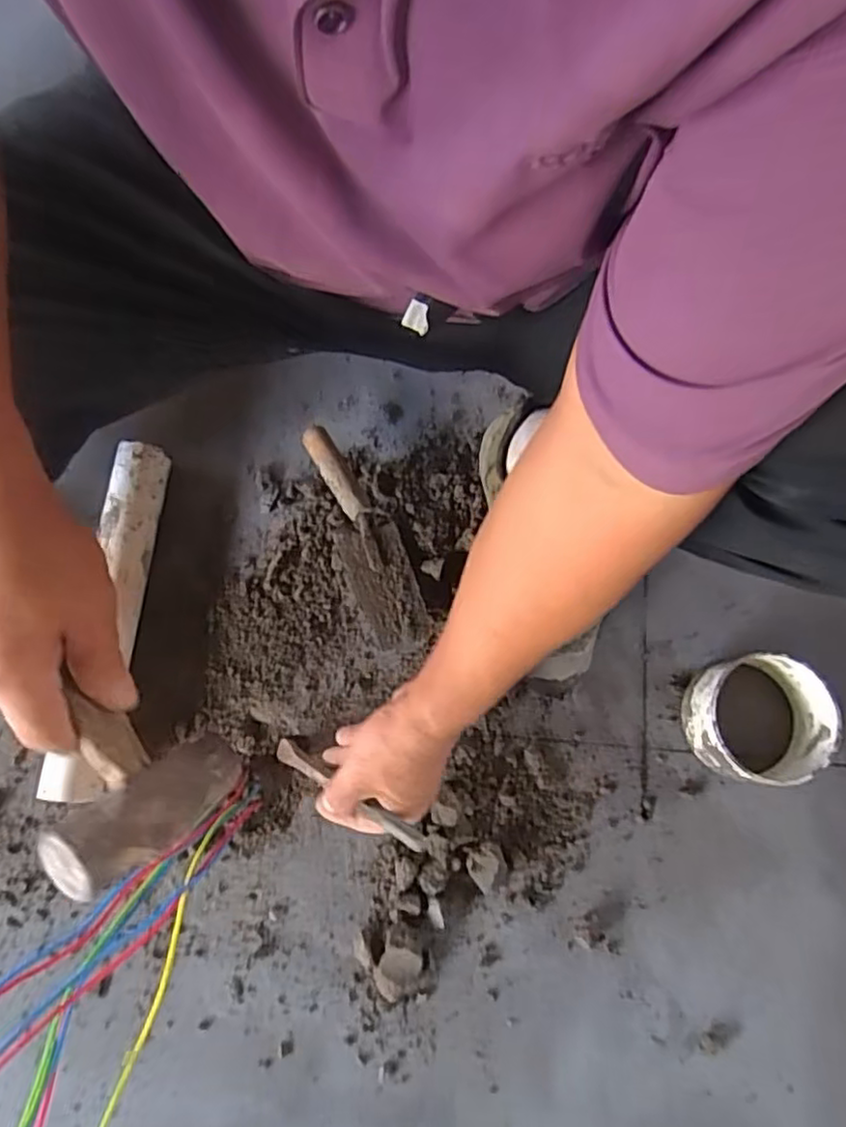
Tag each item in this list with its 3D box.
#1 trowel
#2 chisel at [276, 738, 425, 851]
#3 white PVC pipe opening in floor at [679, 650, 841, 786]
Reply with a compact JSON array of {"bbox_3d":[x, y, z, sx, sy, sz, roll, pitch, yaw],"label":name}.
[{"bbox_3d":[-0.054,-0.026,0.635,0.066,0.053,0.226,-17,79,-4],"label":"trowel"},{"bbox_3d":[-0.067,0.180,0.530,0.013,0.216,0.018,30,76,-36],"label":"chisel"},{"bbox_3d":[0.300,0.140,0.596,0.112,0.071,0.105,-5,78,-2],"label":"white PVC pipe opening in floor"}]

